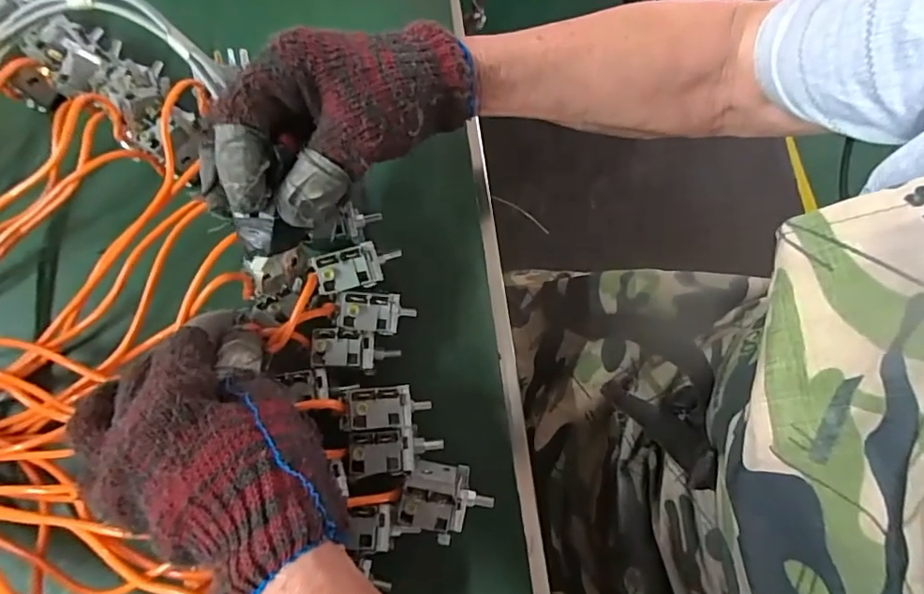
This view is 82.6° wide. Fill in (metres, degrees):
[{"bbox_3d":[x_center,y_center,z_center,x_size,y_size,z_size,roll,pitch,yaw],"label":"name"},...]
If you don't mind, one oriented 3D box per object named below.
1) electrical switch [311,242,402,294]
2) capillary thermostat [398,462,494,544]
[{"bbox_3d":[-0.064,-0.019,0.324,0.052,0.016,0.025,-16,93,-20],"label":"electrical switch"},{"bbox_3d":[-0.009,0.123,0.316,0.054,0.046,0.041,6,74,1],"label":"capillary thermostat"}]

